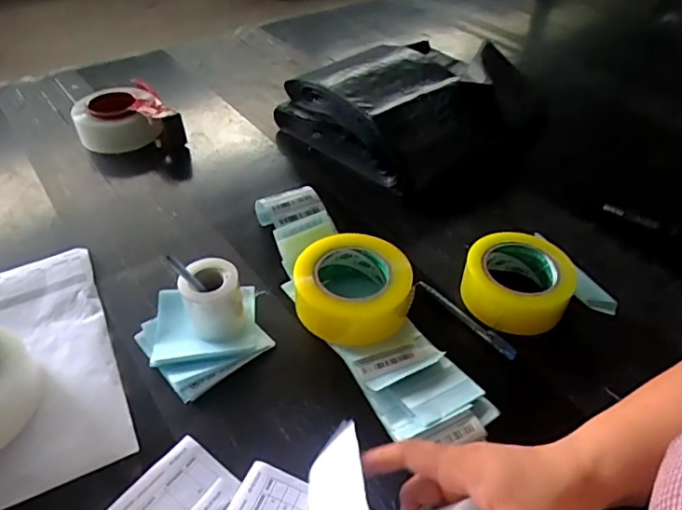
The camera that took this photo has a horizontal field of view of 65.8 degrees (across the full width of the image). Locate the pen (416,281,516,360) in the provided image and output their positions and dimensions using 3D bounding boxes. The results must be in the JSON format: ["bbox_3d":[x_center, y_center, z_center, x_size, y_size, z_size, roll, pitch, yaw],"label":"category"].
[{"bbox_3d":[0.134,0.067,0.568,0.015,0.006,0.131,-30,50,-28],"label":"pen"}]

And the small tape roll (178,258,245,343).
[{"bbox_3d":[-0.131,0.043,0.540,0.057,0.077,0.052,0,43,0],"label":"small tape roll"}]

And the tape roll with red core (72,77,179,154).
[{"bbox_3d":[-0.347,-0.227,0.849,0.142,0.060,0.132,-11,44,-11],"label":"tape roll with red core"}]

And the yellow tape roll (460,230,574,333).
[{"bbox_3d":[0.196,0.023,0.587,0.110,0.052,0.116,13,44,14],"label":"yellow tape roll"}]

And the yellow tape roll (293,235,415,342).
[{"bbox_3d":[0.013,0.036,0.571,0.123,0.056,0.118,0,43,0],"label":"yellow tape roll"}]

